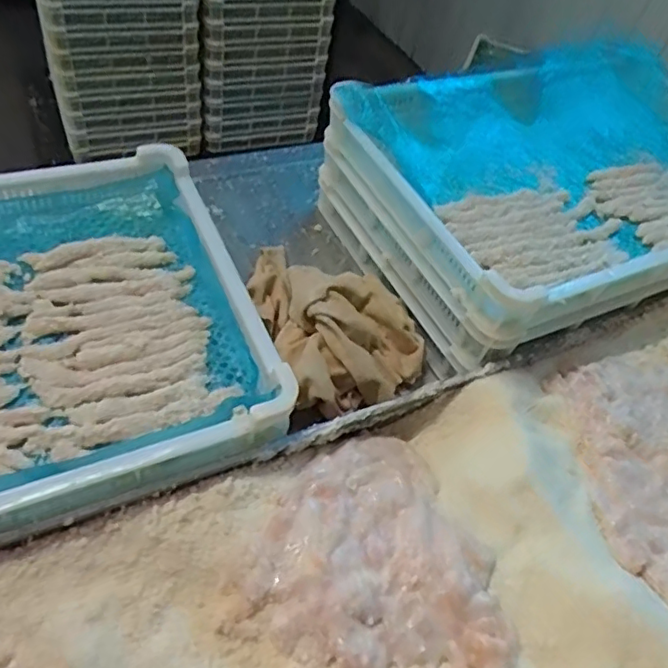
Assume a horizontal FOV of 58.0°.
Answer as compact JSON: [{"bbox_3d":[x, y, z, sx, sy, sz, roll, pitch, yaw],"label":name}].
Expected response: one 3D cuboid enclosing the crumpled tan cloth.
[{"bbox_3d":[0.000,-0.036,0.703,0.169,0.072,0.253,-13,55,-20],"label":"crumpled tan cloth"}]

